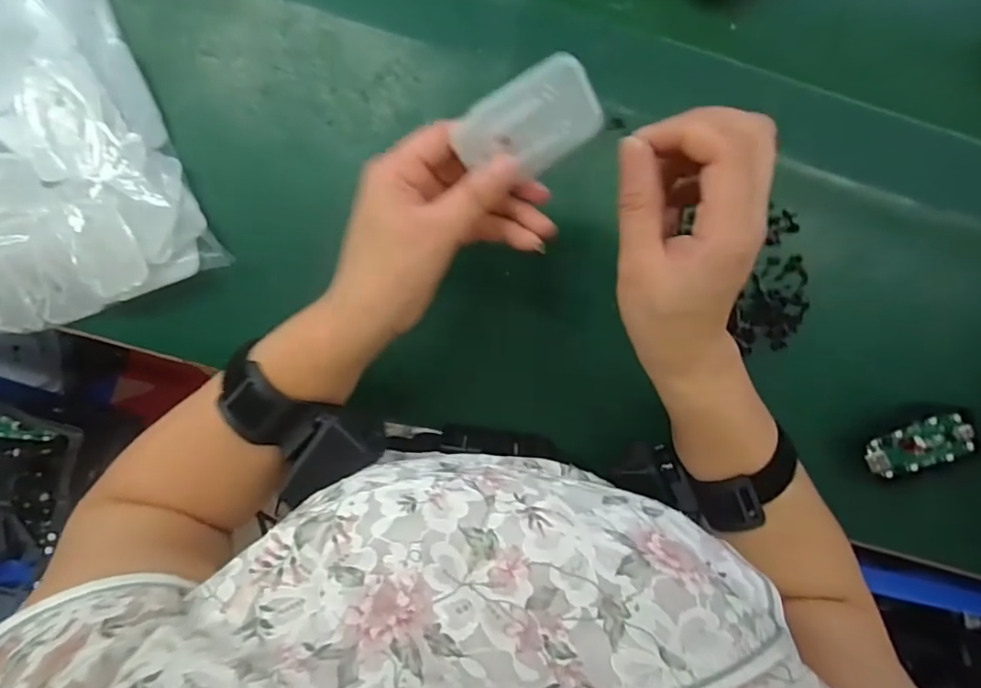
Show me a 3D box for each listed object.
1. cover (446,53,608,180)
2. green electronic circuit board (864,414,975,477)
[{"bbox_3d":[0.019,-0.105,0.273,0.068,0.004,0.046,-29,124,17],"label":"cover"},{"bbox_3d":[0.298,0.072,0.385,0.064,0.004,0.033,-23,91,19],"label":"green electronic circuit board"}]

